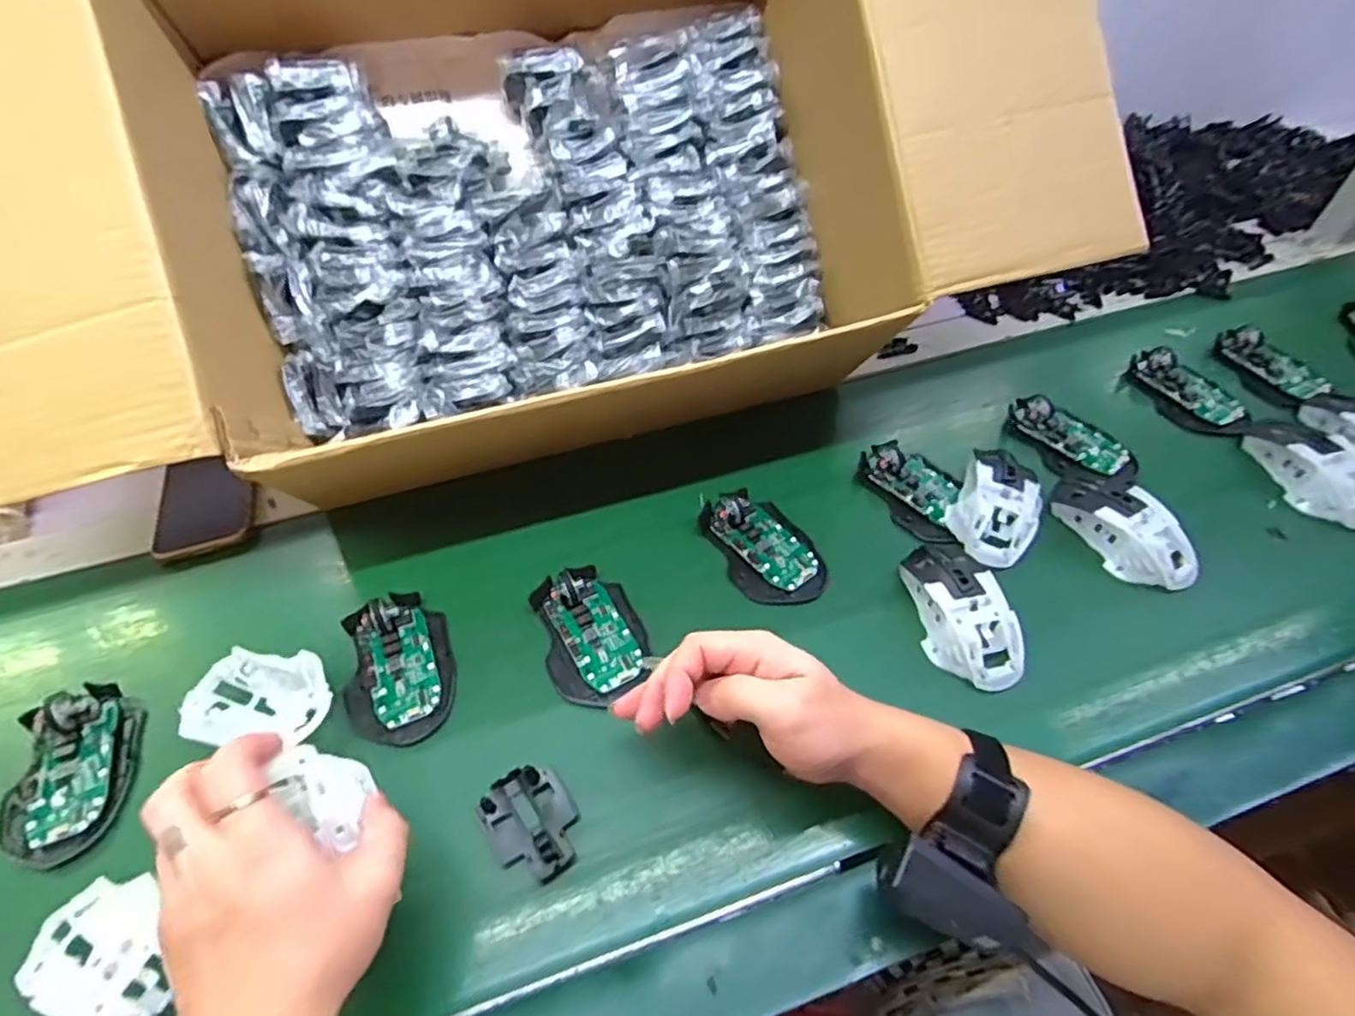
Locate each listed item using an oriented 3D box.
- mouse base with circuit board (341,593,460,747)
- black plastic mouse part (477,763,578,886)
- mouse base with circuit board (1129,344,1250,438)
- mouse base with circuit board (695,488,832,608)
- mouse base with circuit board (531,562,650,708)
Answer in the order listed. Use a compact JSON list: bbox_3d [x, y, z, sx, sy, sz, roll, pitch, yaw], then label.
[{"bbox_3d":[-0.201,0.110,0.483,0.073,0.022,0.115,-18,53,-14],"label":"mouse base with circuit board"},{"bbox_3d":[-0.090,0.195,0.420,0.053,0.011,0.068,-28,56,-21],"label":"black plastic mouse part"},{"bbox_3d":[0.495,-0.116,0.655,0.061,0.029,0.120,-15,52,-12],"label":"mouse base with circuit board"},{"bbox_3d":[0.069,0.028,0.548,0.069,0.026,0.110,-25,54,-19],"label":"mouse base with circuit board"},{"bbox_3d":[-0.063,0.088,0.494,0.071,0.026,0.105,-18,53,-14],"label":"mouse base with circuit board"}]

